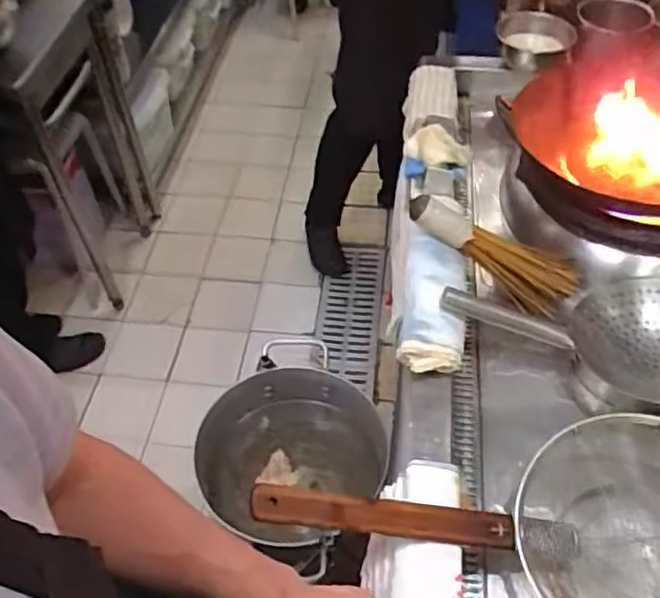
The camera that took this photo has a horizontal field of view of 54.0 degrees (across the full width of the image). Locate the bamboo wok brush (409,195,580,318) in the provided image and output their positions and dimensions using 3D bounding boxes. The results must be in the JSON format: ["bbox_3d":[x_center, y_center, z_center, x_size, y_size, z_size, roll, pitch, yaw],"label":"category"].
[{"bbox_3d":[0.263,-0.084,1.048,0.294,0.065,0.103,30,53,-6],"label":"bamboo wok brush"}]

